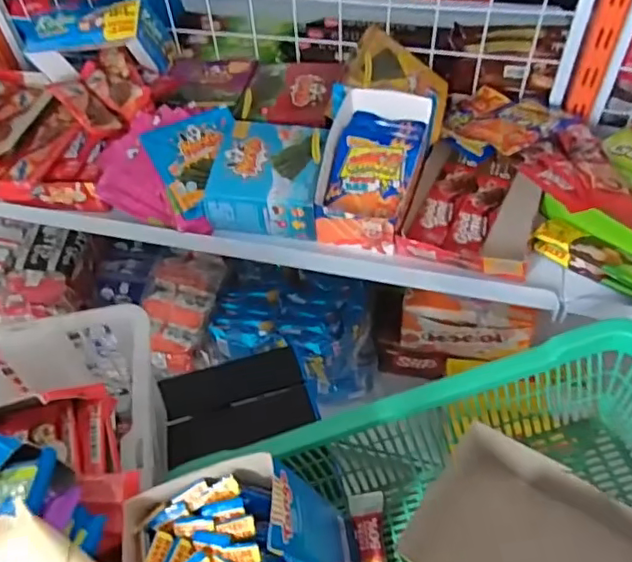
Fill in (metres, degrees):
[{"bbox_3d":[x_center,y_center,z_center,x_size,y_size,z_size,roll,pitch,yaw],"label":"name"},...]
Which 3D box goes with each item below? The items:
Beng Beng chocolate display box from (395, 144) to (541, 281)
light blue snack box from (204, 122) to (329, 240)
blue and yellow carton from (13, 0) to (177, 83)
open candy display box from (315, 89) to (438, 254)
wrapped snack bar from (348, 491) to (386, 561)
[{"bbox_3d":[0.185,-0.094,0.667,0.135,0.048,0.188,15,54,15],"label":"Beng Beng chocolate display box"},{"bbox_3d":[-0.053,-0.124,0.691,0.124,0.062,0.132,6,52,9],"label":"light blue snack box"},{"bbox_3d":[-0.292,-0.325,0.777,0.174,0.106,0.077,0,52,4],"label":"blue and yellow carton"},{"bbox_3d":[0.061,-0.127,0.656,0.106,0.117,0.145,17,55,16],"label":"open candy display box"},{"bbox_3d":[0.051,0.249,0.501,0.029,0.015,0.125,-5,52,0],"label":"wrapped snack bar"}]

